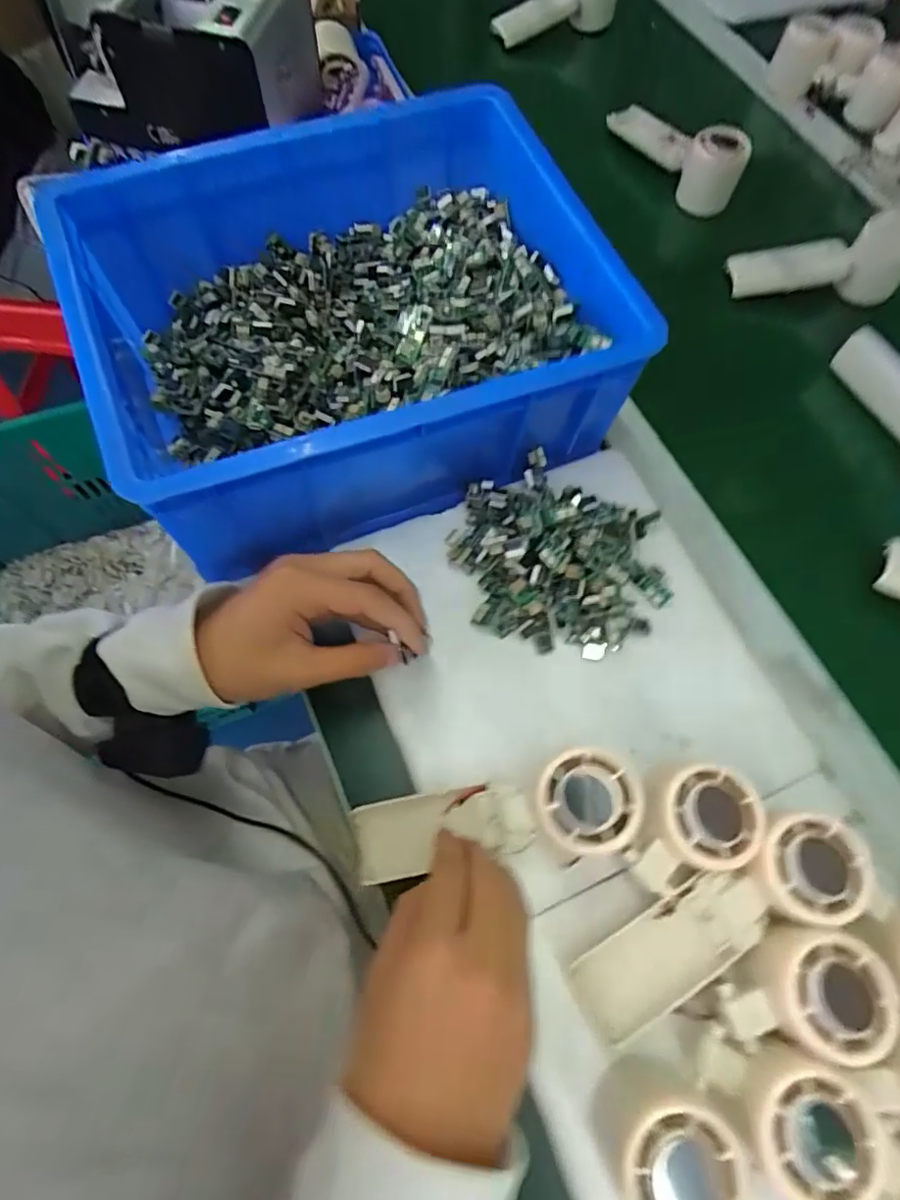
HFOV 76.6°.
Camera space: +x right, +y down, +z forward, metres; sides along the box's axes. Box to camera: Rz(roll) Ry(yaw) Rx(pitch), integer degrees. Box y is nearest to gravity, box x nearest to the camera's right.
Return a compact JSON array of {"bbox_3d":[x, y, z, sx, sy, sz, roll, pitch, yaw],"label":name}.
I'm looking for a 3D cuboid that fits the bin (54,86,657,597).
[{"bbox_3d":[-0.068,-0.197,0.416,0.335,0.126,0.264,-19,70,-10],"label":"bin"}]

